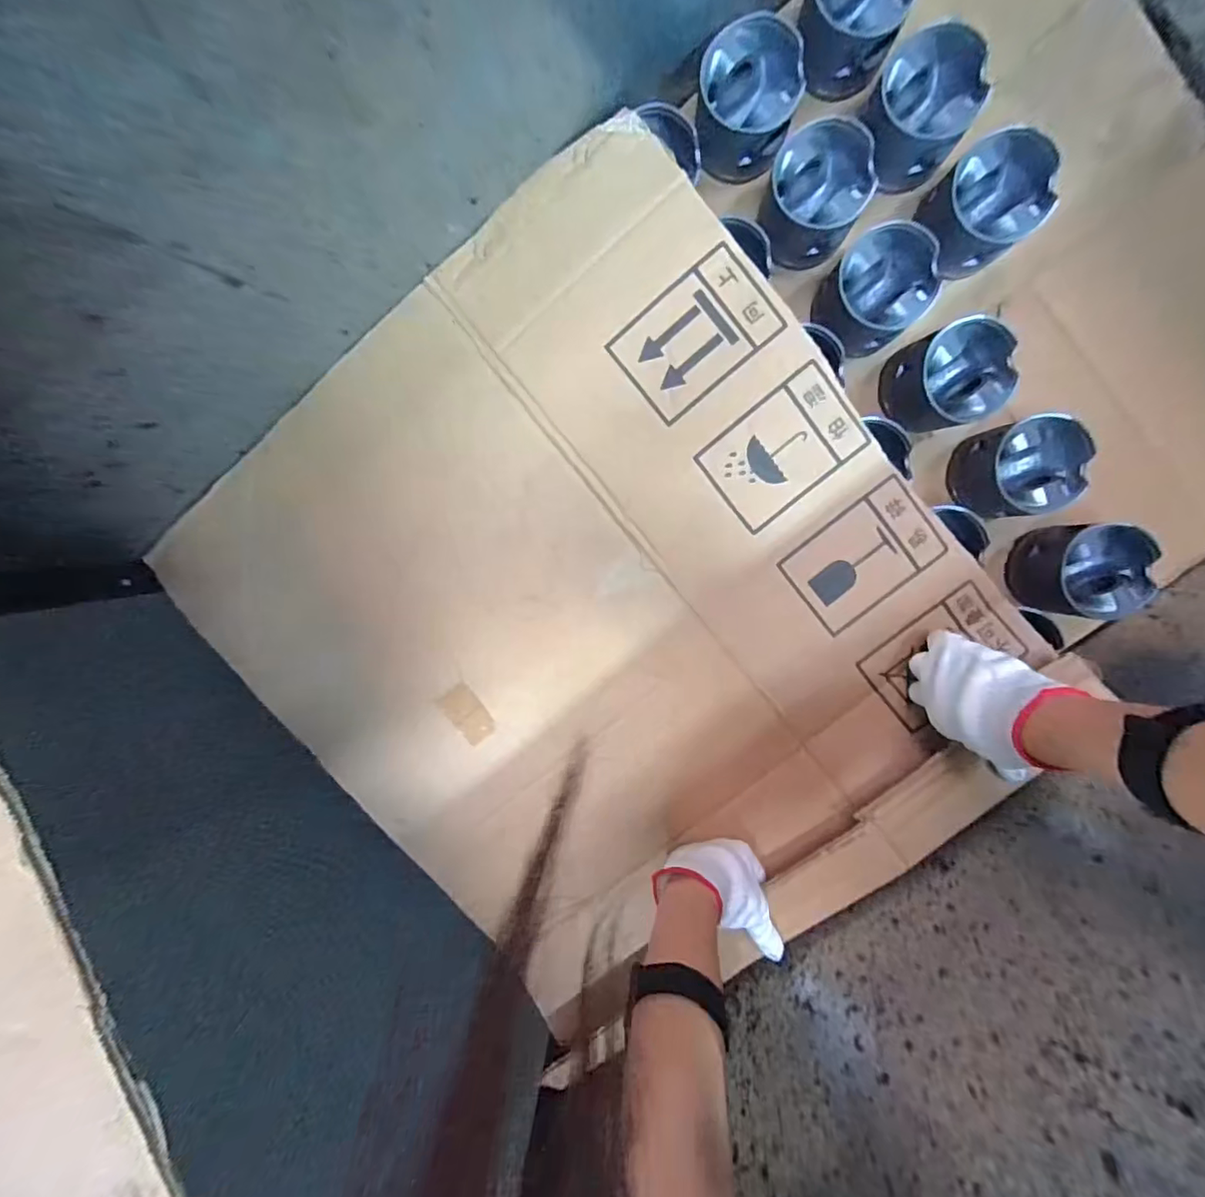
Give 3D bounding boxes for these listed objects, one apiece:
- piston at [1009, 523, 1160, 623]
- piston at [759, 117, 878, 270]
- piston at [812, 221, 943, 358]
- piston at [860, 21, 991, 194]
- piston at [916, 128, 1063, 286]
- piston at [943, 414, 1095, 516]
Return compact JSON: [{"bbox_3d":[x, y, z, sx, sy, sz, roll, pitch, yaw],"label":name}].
[{"bbox_3d":[0.466,-0.031,0.529,0.093,0.075,0.088,6,99,4],"label":"piston"},{"bbox_3d":[0.194,-0.371,0.496,0.085,0.066,0.089,1,99,5],"label":"piston"},{"bbox_3d":[0.255,-0.288,0.508,0.084,0.084,0.084,1,99,5],"label":"piston"},{"bbox_3d":[0.277,-0.429,0.472,0.083,0.074,0.080,1,99,5],"label":"piston"},{"bbox_3d":[0.343,-0.354,0.489,0.085,0.081,0.085,1,99,5],"label":"piston"},{"bbox_3d":[0.402,-0.124,0.518,0.097,0.061,0.091,-8,98,6],"label":"piston"}]

